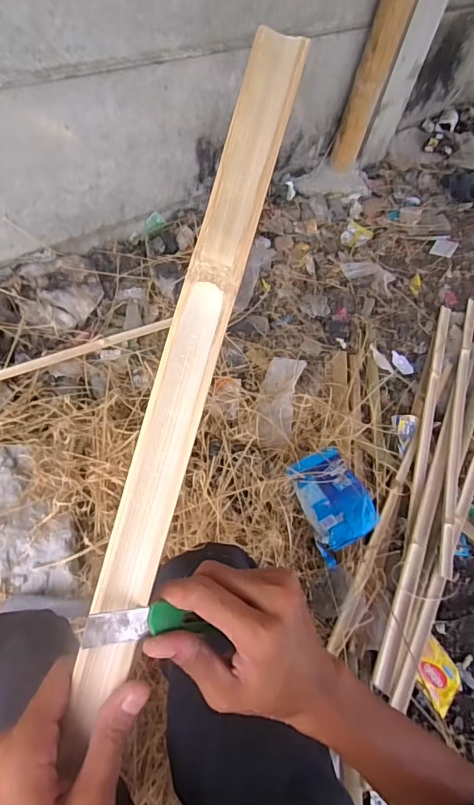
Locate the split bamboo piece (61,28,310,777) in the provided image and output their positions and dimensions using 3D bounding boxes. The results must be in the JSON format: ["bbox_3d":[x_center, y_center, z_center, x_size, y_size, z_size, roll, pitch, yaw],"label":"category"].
[{"bbox_3d":[-0.033,-0.009,0.280,0.033,0.008,0.434,16,90,5],"label":"split bamboo piece"}]

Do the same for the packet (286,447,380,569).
[{"bbox_3d":[0.193,0.205,0.939,0.137,0.059,0.211,-13,60,-19],"label":"packet"}]

